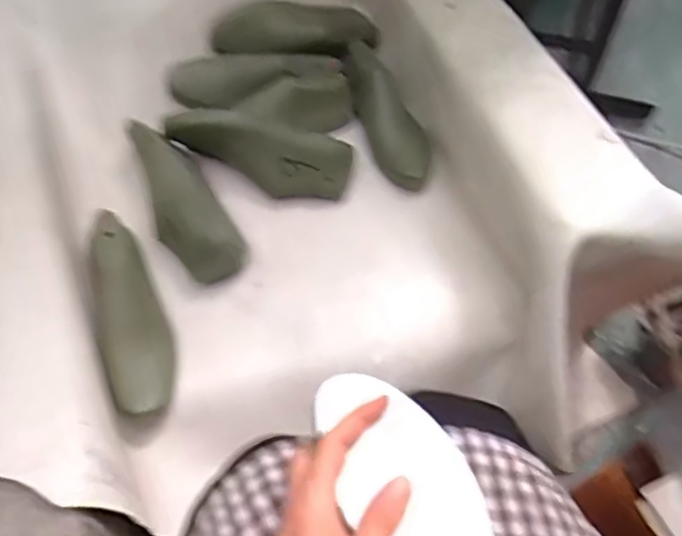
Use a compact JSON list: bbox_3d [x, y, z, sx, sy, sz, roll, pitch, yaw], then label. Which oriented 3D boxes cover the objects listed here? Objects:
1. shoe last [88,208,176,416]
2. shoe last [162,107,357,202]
[{"bbox_3d":[-0.250,0.051,0.766,0.077,0.055,0.246,-15,76,-6],"label":"shoe last"},{"bbox_3d":[-0.107,-0.156,0.855,0.251,0.072,0.074,17,60,-9],"label":"shoe last"}]

